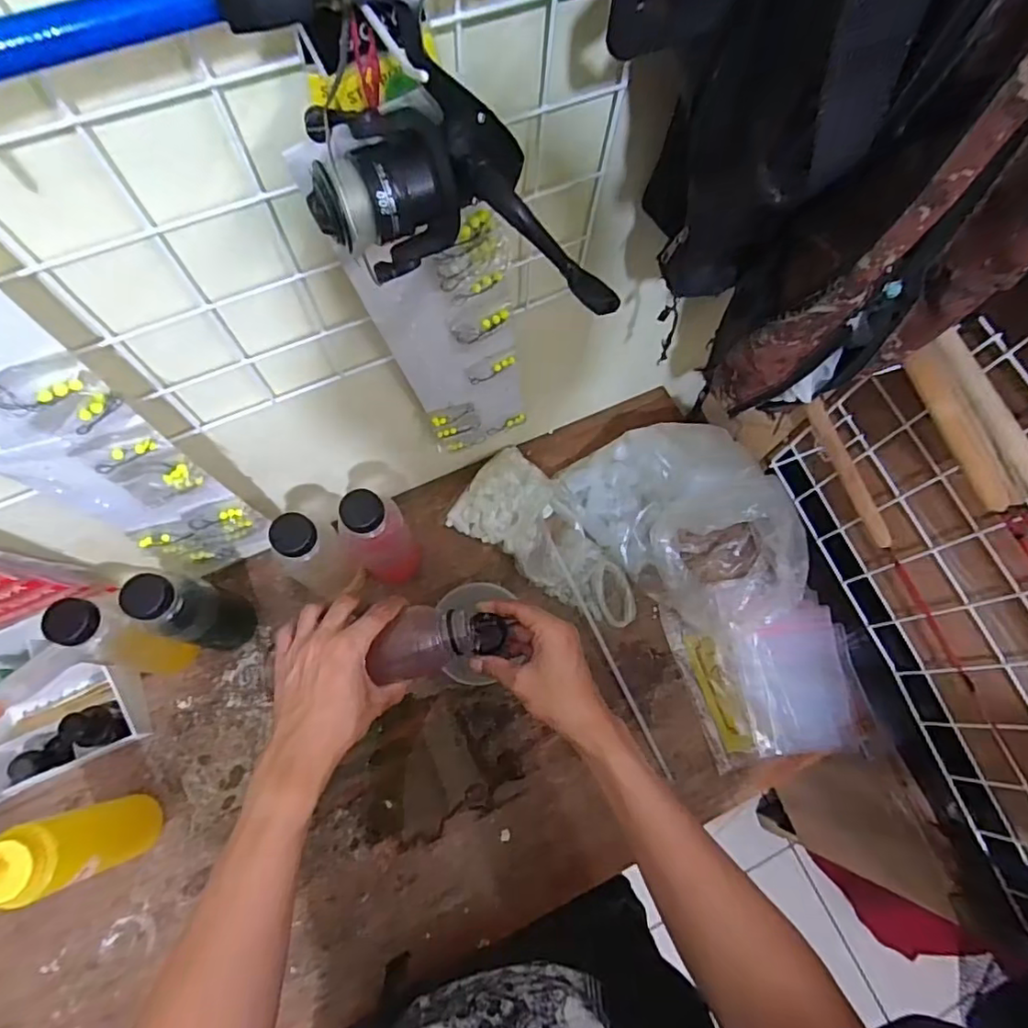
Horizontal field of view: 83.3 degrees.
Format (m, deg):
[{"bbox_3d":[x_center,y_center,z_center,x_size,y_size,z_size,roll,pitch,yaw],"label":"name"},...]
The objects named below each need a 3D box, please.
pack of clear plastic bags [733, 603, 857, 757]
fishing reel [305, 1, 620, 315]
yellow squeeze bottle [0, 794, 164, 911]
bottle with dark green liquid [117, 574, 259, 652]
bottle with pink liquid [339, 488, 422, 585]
[{"bbox_3d":[0.336,0.193,0.681,0.130,0.014,0.161,-3,71,-3],"label":"pack of clear plastic bags"},{"bbox_3d":[-0.019,-0.157,0.274,0.153,0.087,0.075,11,71,2],"label":"fishing reel"},{"bbox_3d":[-0.394,0.304,0.527,0.065,0.185,0.066,-12,72,-6],"label":"yellow squeeze bottle"},{"bbox_3d":[-0.327,0.104,0.598,0.057,0.187,0.057,6,71,0],"label":"bottle with dark green liquid"},{"bbox_3d":[-0.143,0.033,0.630,0.061,0.188,0.062,0,71,-1],"label":"bottle with pink liquid"}]

